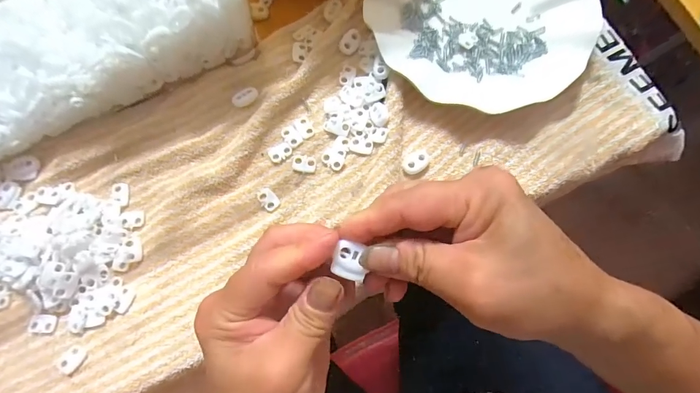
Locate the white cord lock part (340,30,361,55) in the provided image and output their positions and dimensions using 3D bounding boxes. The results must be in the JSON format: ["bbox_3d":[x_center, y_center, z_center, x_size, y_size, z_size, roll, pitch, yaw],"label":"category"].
[{"bbox_3d":[0.000,-0.133,0.310,0.014,0.005,0.022,35,76,9],"label":"white cord lock part"}]

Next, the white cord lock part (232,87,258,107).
[{"bbox_3d":[-0.086,-0.082,0.299,0.022,0.005,0.012,-36,77,-11],"label":"white cord lock part"}]

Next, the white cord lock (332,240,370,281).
[{"bbox_3d":[0.000,0.033,0.183,0.017,0.005,0.018,11,80,0],"label":"white cord lock"}]

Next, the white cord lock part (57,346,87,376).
[{"bbox_3d":[-0.197,0.115,0.256,0.013,0.004,0.019,37,76,9],"label":"white cord lock part"}]

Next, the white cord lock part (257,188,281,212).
[{"bbox_3d":[-0.063,0.002,0.283,0.013,0.004,0.019,-43,79,-12],"label":"white cord lock part"}]

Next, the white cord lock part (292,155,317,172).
[{"bbox_3d":[-0.037,-0.026,0.290,0.019,0.004,0.013,6,74,1],"label":"white cord lock part"}]

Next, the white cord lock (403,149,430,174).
[{"bbox_3d":[0.053,-0.028,0.289,0.024,0.007,0.016,-40,78,-11],"label":"white cord lock"}]

